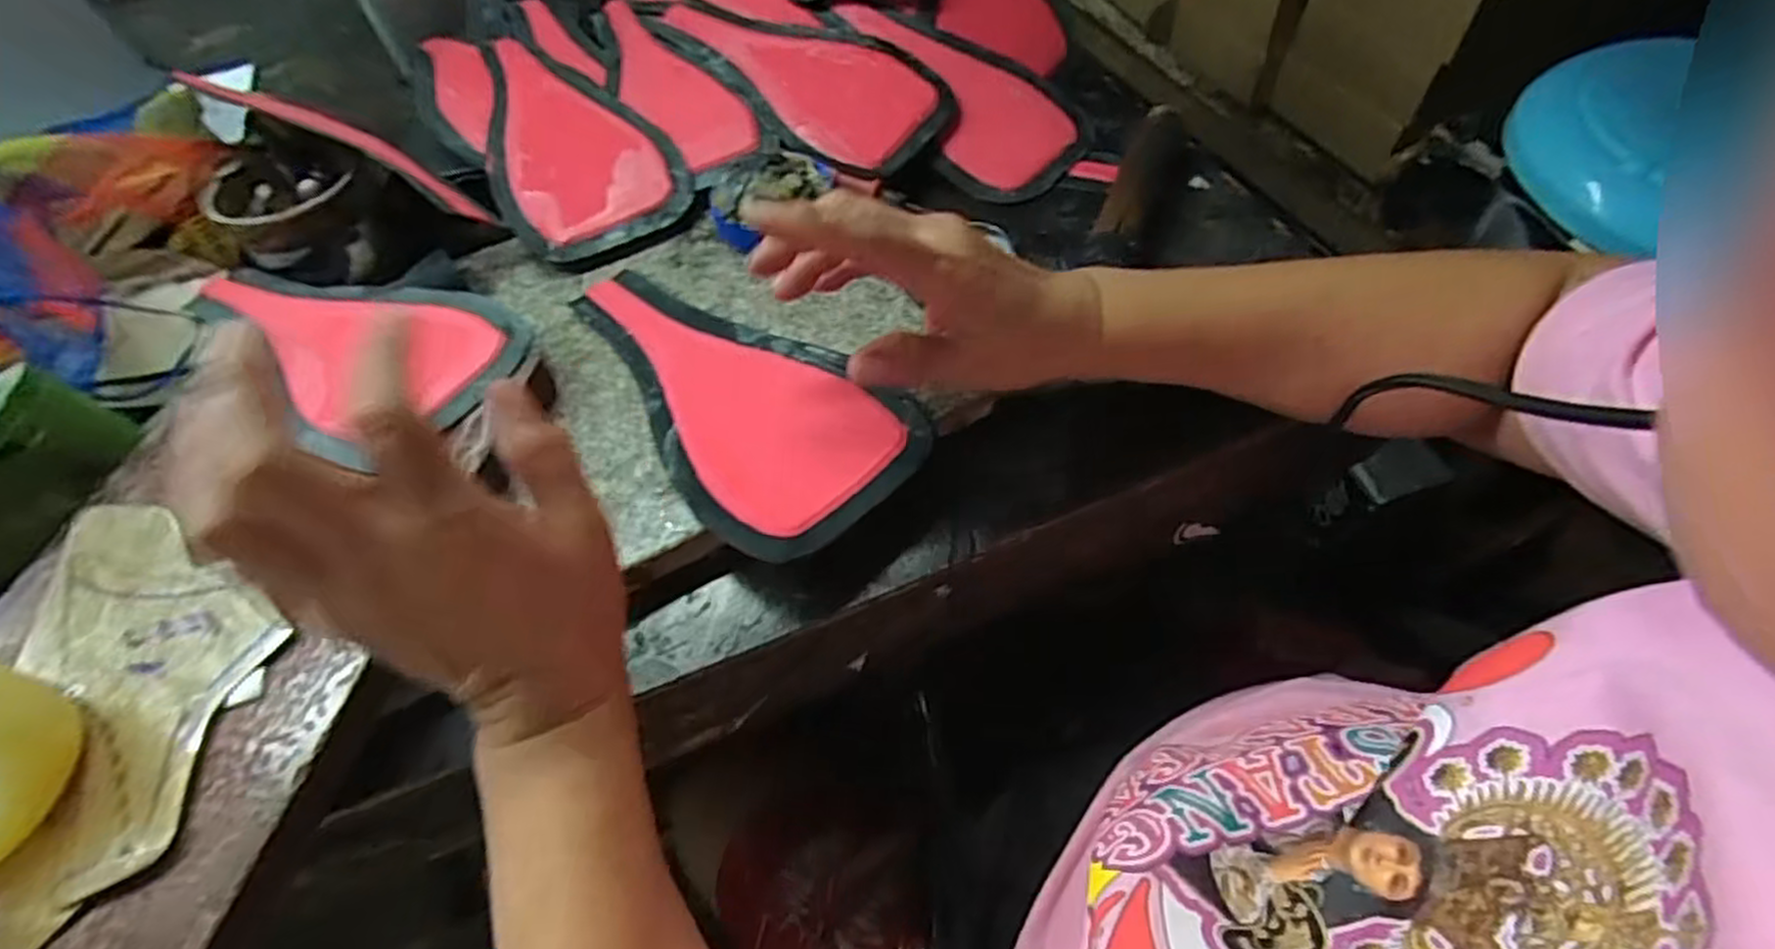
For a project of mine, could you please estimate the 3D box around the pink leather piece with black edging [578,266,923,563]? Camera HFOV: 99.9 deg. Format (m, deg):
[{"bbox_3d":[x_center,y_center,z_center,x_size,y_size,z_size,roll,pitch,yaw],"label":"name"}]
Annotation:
[{"bbox_3d":[-0.083,-0.047,0.377,0.105,0.008,0.218,-38,59,-22],"label":"pink leather piece with black edging"}]

